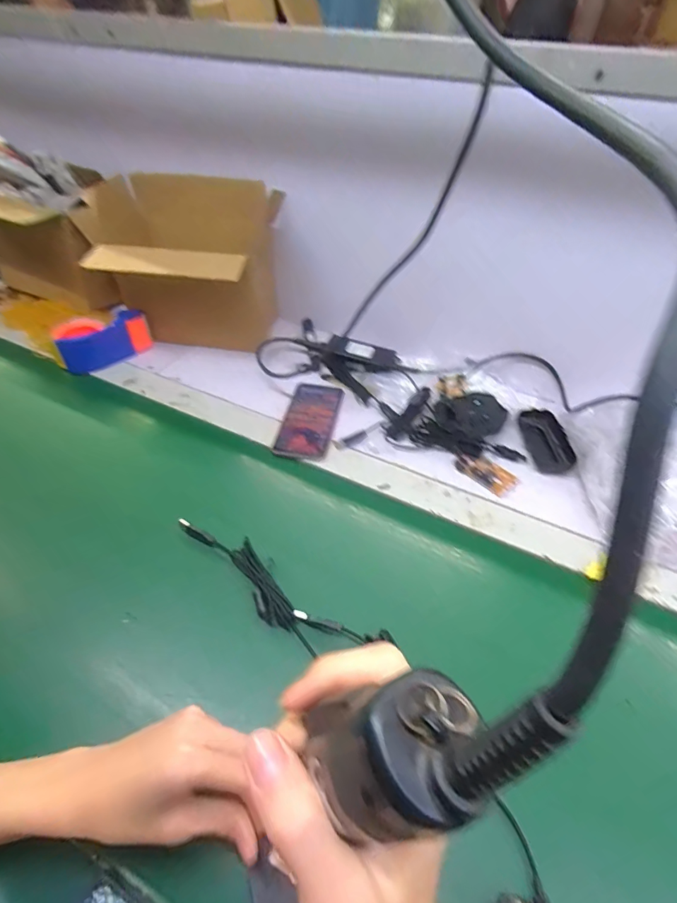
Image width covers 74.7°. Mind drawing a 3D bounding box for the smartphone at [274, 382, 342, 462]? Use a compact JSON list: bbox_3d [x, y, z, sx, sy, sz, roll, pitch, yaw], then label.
[{"bbox_3d":[-0.041,-0.050,0.663,0.076,0.009,0.157,10,46,9],"label":"smartphone"}]

